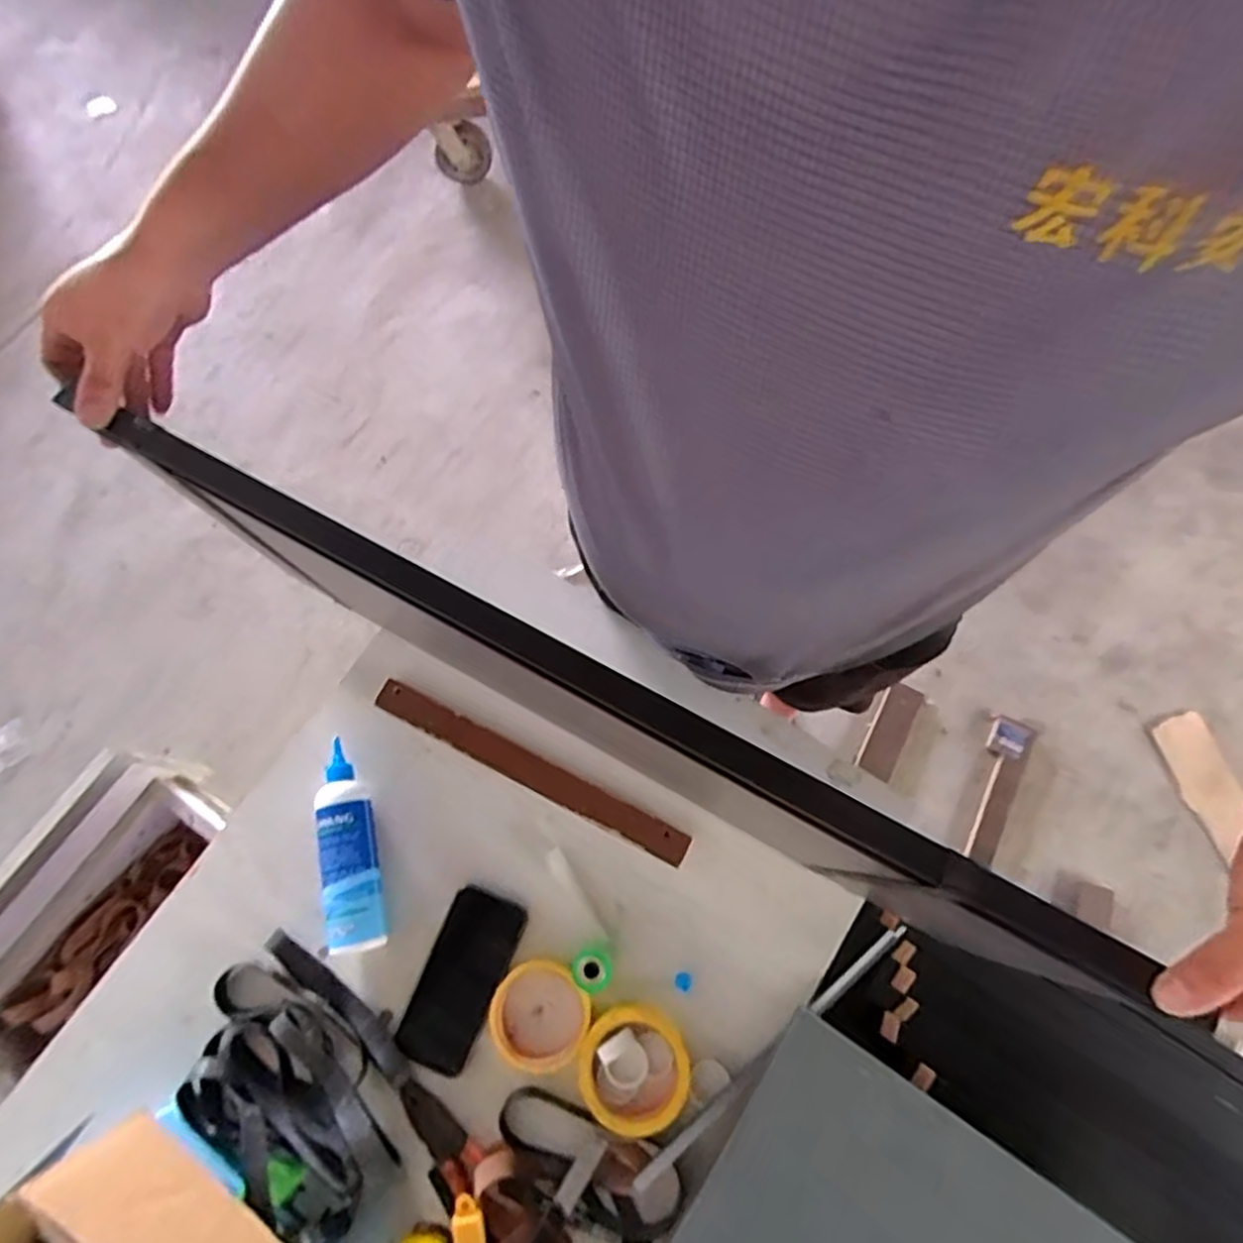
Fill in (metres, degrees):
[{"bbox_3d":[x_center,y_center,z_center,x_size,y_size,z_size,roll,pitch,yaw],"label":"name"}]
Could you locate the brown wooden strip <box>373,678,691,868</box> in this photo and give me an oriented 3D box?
[{"bbox_3d":[-0.098,0.153,0.742,0.358,0.014,0.034,26,73,10],"label":"brown wooden strip"}]

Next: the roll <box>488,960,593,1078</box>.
[{"bbox_3d":[-0.077,0.370,0.665,0.090,0.013,0.092,0,70,1],"label":"roll"}]

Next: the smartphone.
[{"bbox_3d":[-0.155,0.343,0.682,0.073,0.006,0.155,20,72,8],"label":"smartphone"}]

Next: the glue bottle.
[{"bbox_3d":[-0.272,0.219,0.706,0.057,0.045,0.203,-11,72,-3],"label":"glue bottle"}]

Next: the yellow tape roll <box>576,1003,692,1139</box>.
[{"bbox_3d":[0.011,0.407,0.645,0.099,0.015,0.098,0,70,1],"label":"yellow tape roll"}]

